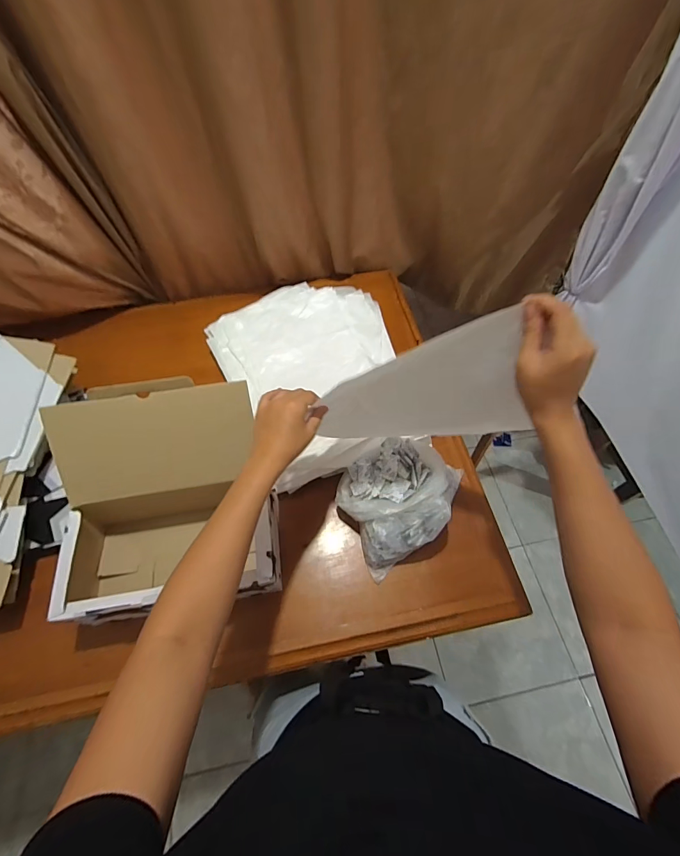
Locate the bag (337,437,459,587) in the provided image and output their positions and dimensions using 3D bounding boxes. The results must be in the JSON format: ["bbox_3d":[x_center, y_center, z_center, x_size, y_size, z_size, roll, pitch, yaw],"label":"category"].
[{"bbox_3d":[0.092,0.110,0.613,0.187,0.096,0.169,-29,64,-16],"label":"bag"}]

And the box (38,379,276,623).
[{"bbox_3d":[-0.247,0.105,0.542,0.284,0.215,0.263,-8,60,-5],"label":"box"}]

